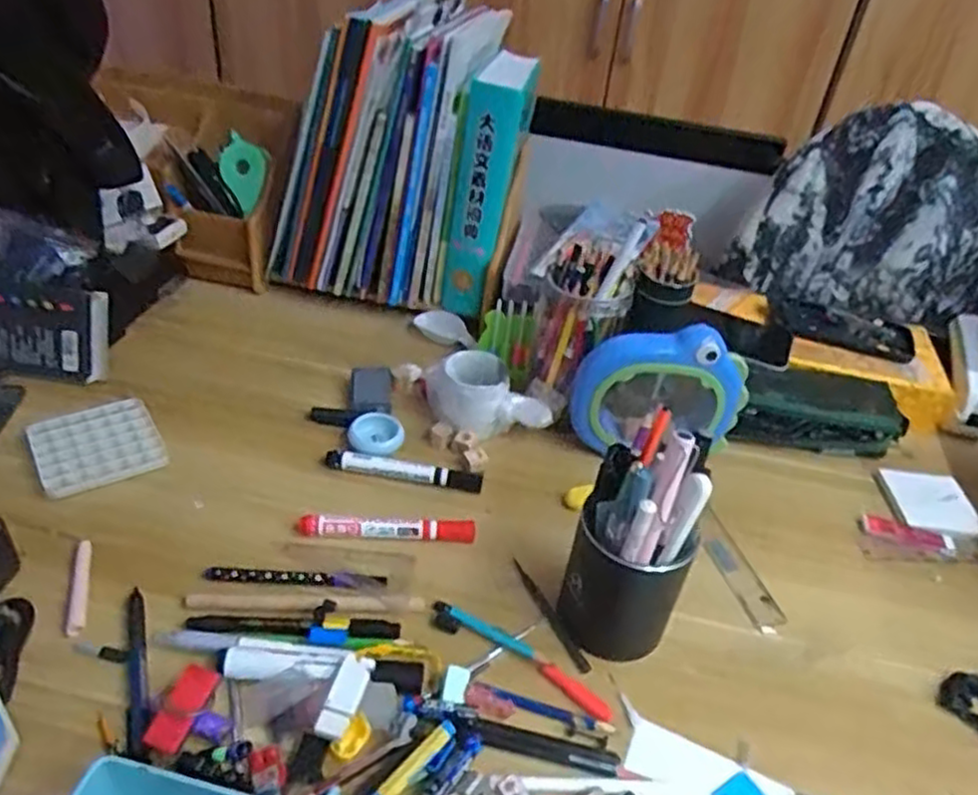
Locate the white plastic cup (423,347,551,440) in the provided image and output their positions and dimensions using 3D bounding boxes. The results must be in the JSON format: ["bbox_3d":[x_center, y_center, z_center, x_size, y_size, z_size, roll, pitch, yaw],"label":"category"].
[{"bbox_3d":[-0.002,0.000,0.698,0.116,0.060,0.066,7,37,0],"label":"white plastic cup"}]

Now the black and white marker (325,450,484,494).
[{"bbox_3d":[-0.075,0.064,0.647,0.140,0.014,0.019,9,37,2],"label":"black and white marker"}]

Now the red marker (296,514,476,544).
[{"bbox_3d":[-0.082,0.105,0.589,0.140,0.019,0.019,4,37,-4],"label":"red marker"}]

